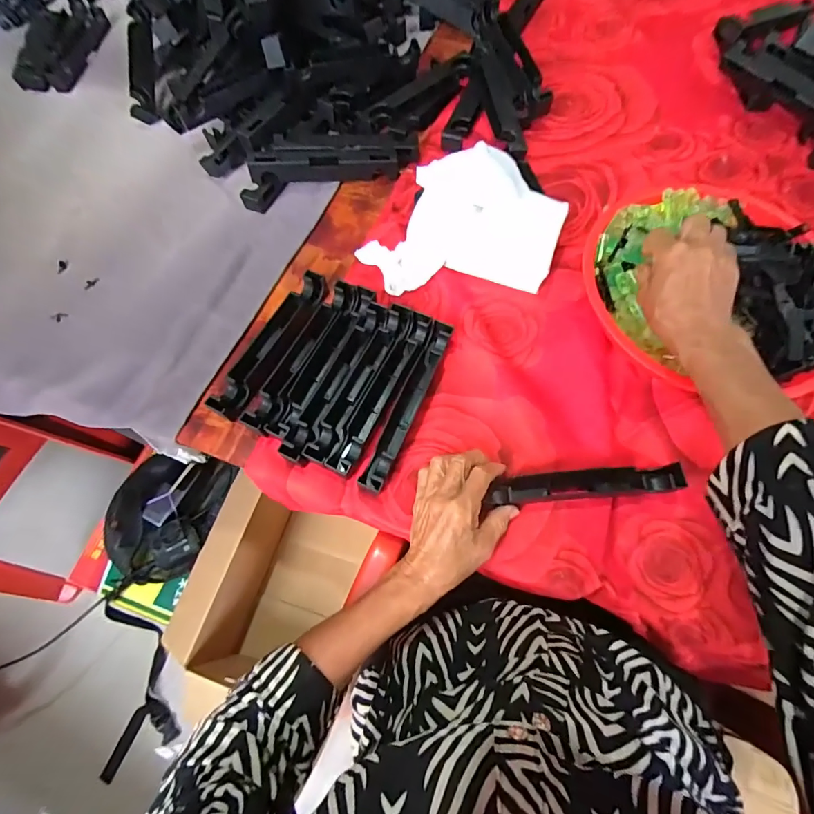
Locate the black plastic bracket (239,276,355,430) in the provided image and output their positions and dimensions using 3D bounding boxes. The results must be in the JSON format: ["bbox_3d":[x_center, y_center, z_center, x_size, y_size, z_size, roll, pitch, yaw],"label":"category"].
[{"bbox_3d":[-0.114,-0.058,0.464,0.034,0.025,0.192,27,71,13],"label":"black plastic bracket"}]

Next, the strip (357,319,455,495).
[{"bbox_3d":[0.001,-0.004,0.441,0.023,0.023,0.192,22,70,12],"label":"strip"}]

